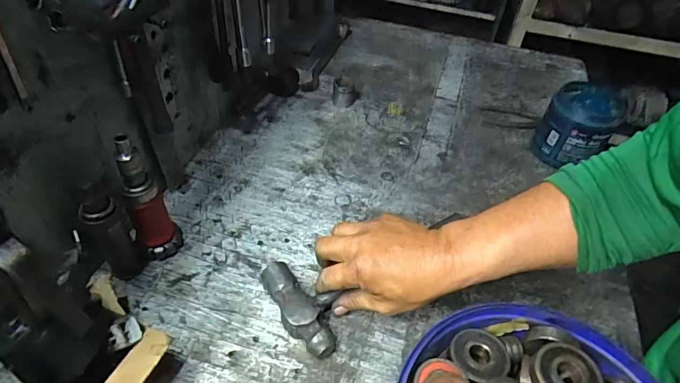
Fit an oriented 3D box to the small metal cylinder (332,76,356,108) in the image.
[{"bbox_3d":[0.007,-0.168,0.697,0.037,0.042,0.041,3,46,-2],"label":"small metal cylinder"}]

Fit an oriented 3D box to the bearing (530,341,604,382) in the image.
[{"bbox_3d":[0.178,0.150,0.330,0.053,0.025,0.053,-11,47,-15],"label":"bearing"}]

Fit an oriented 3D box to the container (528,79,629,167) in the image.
[{"bbox_3d":[0.349,-0.094,0.615,0.094,0.099,0.111,27,50,20],"label":"container"}]

